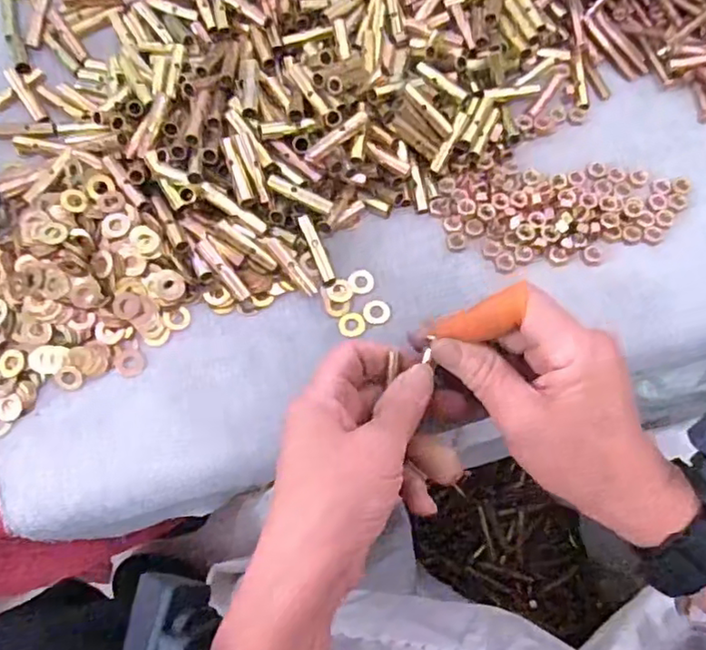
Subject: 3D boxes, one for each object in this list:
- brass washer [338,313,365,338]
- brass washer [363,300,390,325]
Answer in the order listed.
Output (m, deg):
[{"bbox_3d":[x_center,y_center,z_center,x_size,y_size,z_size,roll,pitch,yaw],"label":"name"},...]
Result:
[{"bbox_3d":[-0.001,0.000,0.380,0.016,0.004,0.016,-9,70,-2],"label":"brass washer"},{"bbox_3d":[0.015,-0.008,0.383,0.017,0.004,0.017,0,70,1],"label":"brass washer"}]

